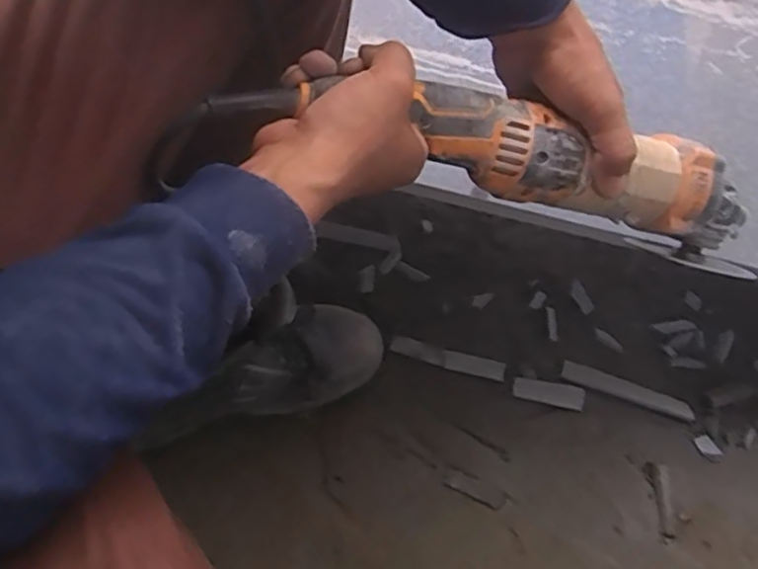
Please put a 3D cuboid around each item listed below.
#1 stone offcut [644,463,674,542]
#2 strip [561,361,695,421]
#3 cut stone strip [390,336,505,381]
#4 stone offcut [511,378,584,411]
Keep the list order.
[{"bbox_3d":[0.289,0.222,0.650,0.020,0.005,0.075,1,62,-3],"label":"stone offcut"},{"bbox_3d":[0.275,0.116,0.702,0.147,0.007,0.022,17,62,6],"label":"strip"},{"bbox_3d":[0.076,0.080,0.705,0.126,0.010,0.019,17,62,6],"label":"cut stone strip"},{"bbox_3d":[0.184,0.117,0.690,0.079,0.008,0.024,11,62,2],"label":"stone offcut"}]

